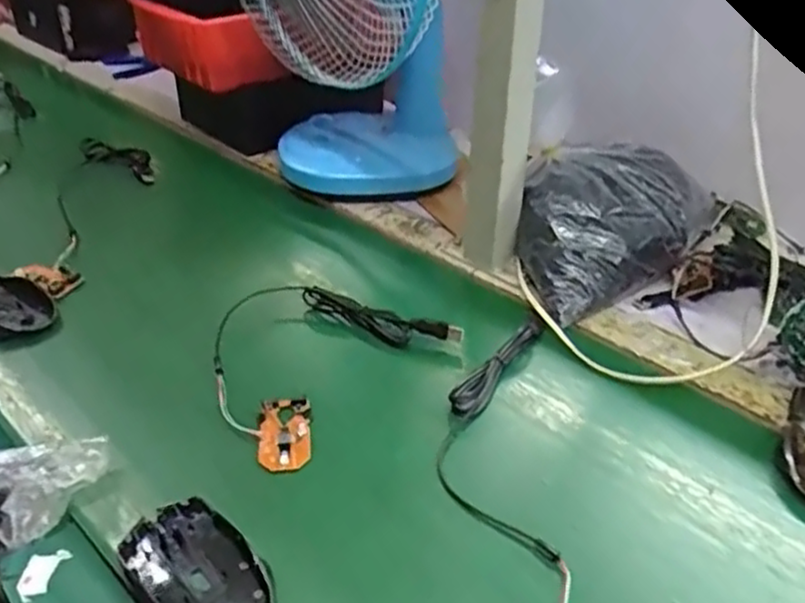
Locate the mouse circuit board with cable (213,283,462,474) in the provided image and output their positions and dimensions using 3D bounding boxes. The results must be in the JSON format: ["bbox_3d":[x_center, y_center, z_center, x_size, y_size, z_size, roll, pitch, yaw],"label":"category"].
[{"bbox_3d":[-0.080,0.035,0.584,0.170,0.018,0.186,30,45,34],"label":"mouse circuit board with cable"}]

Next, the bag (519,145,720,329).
[{"bbox_3d":[0.193,-0.075,0.690,0.156,0.083,0.230,24,41,28],"label":"bag"}]

